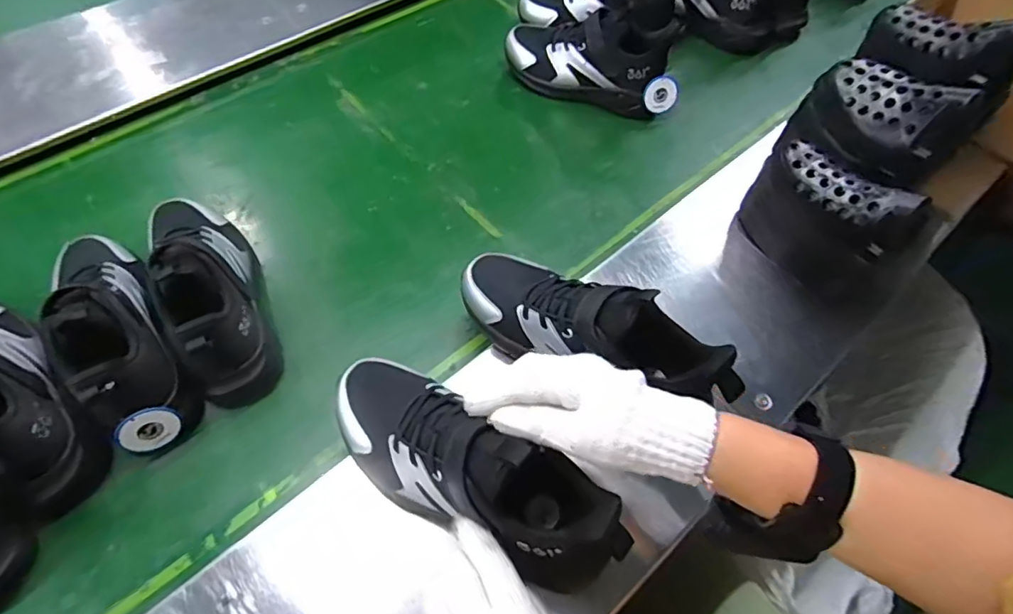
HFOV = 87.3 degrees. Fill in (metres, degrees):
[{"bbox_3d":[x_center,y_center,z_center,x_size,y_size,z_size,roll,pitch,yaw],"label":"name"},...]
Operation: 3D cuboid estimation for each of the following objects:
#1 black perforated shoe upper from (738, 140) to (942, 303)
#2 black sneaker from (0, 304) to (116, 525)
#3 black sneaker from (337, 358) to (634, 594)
[{"bbox_3d":[0.316,-0.086,0.536,0.053,0.133,0.148,-25,63,-17],"label":"black perforated shoe upper"},{"bbox_3d":[-0.454,0.064,0.453,0.249,0.118,0.085,36,64,17],"label":"black sneaker"},{"bbox_3d":[-0.030,0.117,0.394,0.248,0.114,0.083,21,60,26],"label":"black sneaker"}]

